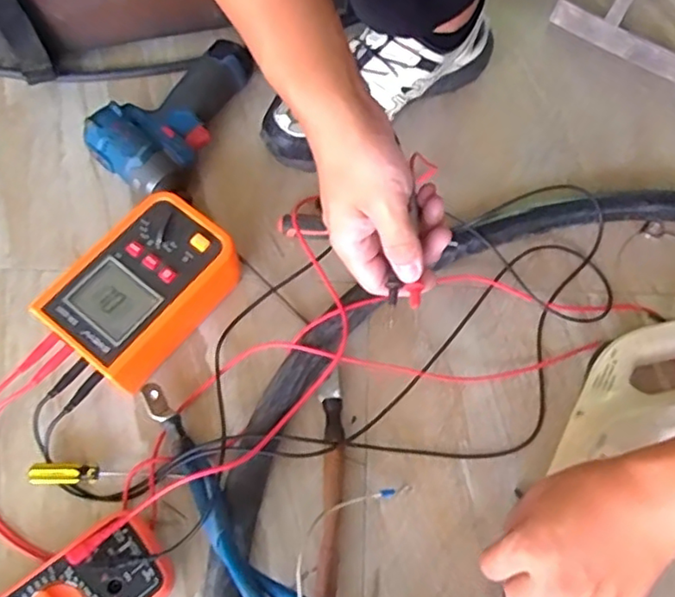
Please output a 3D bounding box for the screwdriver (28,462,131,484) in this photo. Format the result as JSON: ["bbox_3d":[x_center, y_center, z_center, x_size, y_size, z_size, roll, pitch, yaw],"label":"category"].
[{"bbox_3d":[-0.211,0.143,0.497,0.074,0.009,0.016,5,67,-13],"label":"screwdriver"}]

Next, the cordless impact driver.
[{"bbox_3d":[-0.172,-0.191,0.622,0.105,0.065,0.185,16,68,6],"label":"cordless impact driver"}]

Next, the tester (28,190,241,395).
[{"bbox_3d":[-0.170,-0.007,0.545,0.107,0.066,0.159,36,72,13],"label":"tester"}]

